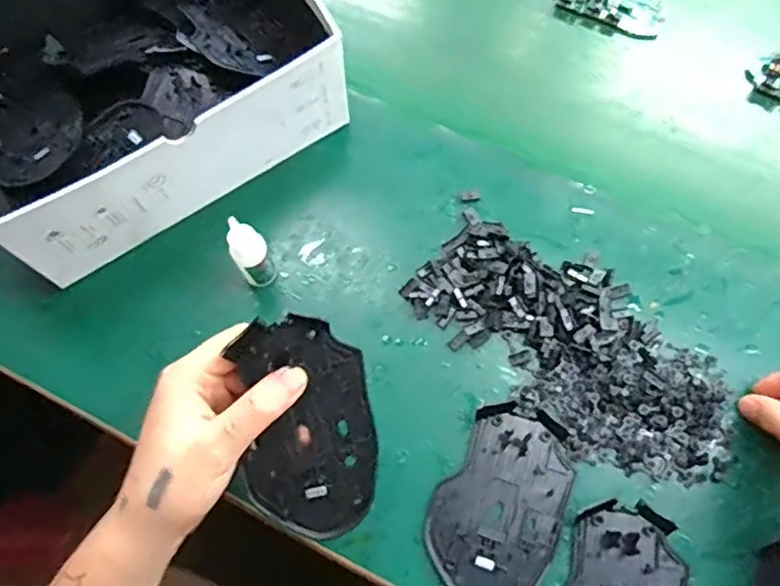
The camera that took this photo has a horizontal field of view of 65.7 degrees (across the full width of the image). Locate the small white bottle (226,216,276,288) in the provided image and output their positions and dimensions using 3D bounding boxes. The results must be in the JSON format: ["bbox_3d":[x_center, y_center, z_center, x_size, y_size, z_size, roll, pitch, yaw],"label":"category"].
[{"bbox_3d":[-0.089,-0.024,0.385,0.022,0.066,0.017,-20,70,-7],"label":"small white bottle"}]

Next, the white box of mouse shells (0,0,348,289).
[{"bbox_3d":[-0.178,-0.151,0.424,0.245,0.095,0.197,-31,71,-11],"label":"white box of mouse shells"}]

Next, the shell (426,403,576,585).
[{"bbox_3d":[0.067,0.125,0.358,0.070,0.007,0.112,26,71,10],"label":"shell"}]

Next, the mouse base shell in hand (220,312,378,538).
[{"bbox_3d":[-0.044,0.070,0.320,0.068,0.014,0.112,-5,90,0],"label":"mouse base shell in hand"}]

